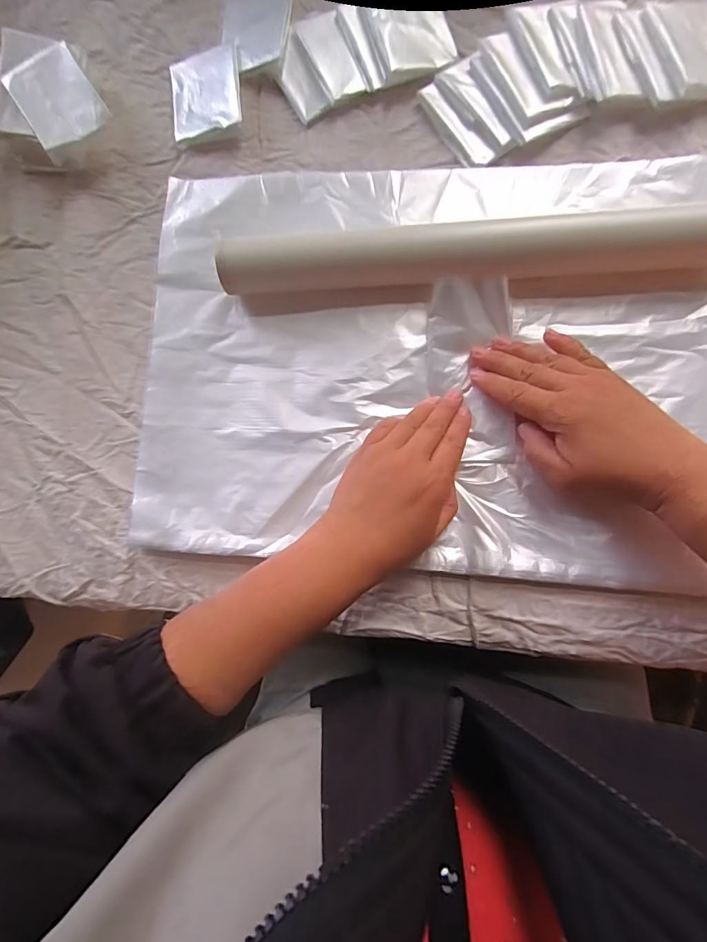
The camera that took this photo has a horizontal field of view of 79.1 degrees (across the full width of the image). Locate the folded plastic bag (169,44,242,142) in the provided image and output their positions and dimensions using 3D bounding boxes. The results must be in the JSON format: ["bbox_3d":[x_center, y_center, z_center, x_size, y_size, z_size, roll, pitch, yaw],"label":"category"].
[{"bbox_3d":[-0.132,-0.336,0.383,0.065,0.016,0.078,-5,84,7],"label":"folded plastic bag"}]

